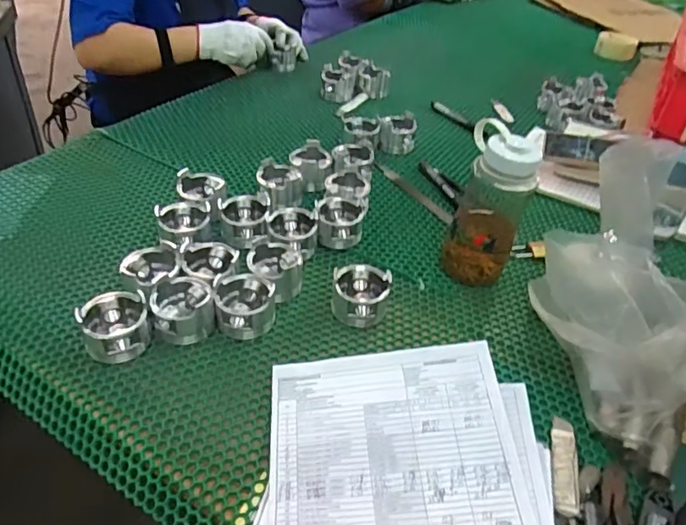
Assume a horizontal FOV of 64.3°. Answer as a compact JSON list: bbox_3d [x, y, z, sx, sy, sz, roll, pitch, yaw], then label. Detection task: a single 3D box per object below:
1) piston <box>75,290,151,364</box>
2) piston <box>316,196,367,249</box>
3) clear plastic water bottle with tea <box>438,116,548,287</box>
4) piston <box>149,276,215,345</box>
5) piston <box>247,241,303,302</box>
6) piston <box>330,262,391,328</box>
[{"bbox_3d":[-0.234,0.063,0.560,0.063,0.048,0.062,3,40,-3],"label":"piston"},{"bbox_3d":[-0.004,-0.052,0.724,0.064,0.051,0.064,2,40,-4],"label":"piston"},{"bbox_3d":[0.174,-0.065,0.646,0.080,0.185,0.082,9,40,5],"label":"clear plastic water bottle with tea"},{"bbox_3d":[-0.171,0.051,0.588,0.064,0.044,0.060,-5,41,-12],"label":"piston"},{"bbox_3d":[-0.080,0.009,0.646,0.061,0.044,0.069,-22,47,-29],"label":"piston"},{"bbox_3d":[0.020,0.037,0.622,0.063,0.047,0.059,6,40,1],"label":"piston"}]

